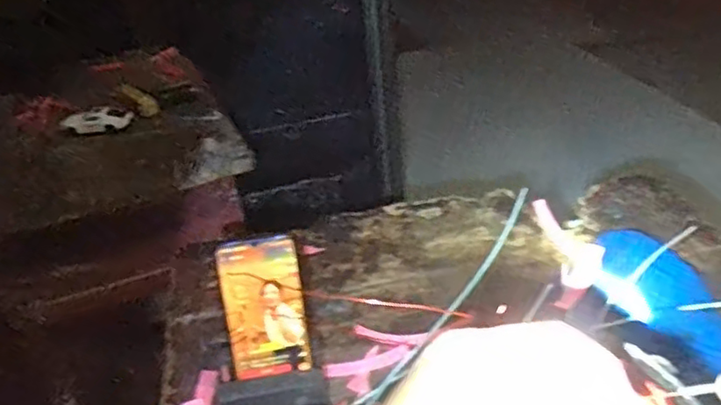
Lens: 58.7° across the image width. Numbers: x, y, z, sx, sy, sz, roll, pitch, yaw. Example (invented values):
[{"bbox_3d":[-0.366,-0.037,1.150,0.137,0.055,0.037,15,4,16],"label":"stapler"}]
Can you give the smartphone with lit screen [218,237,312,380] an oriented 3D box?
[{"bbox_3d":[-0.091,0.102,0.615,0.072,0.136,0.009,-6,16,-4],"label":"smartphone with lit screen"}]

